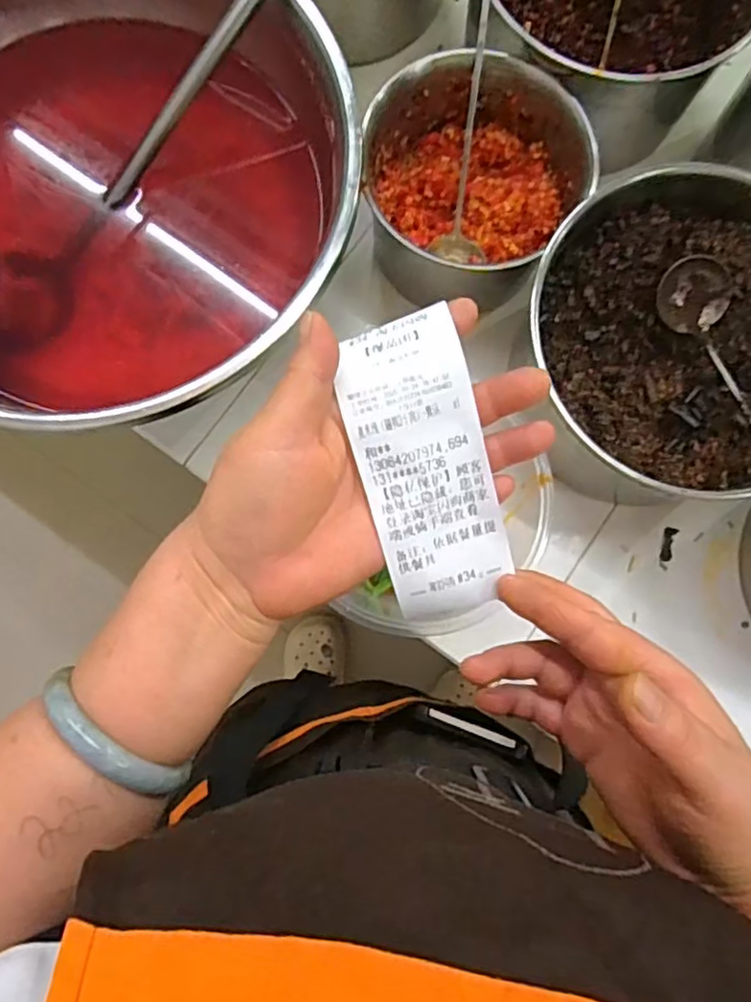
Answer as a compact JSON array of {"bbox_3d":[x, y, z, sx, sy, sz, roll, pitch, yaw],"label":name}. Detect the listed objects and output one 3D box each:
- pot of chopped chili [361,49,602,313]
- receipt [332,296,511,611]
[{"bbox_3d":[0.072,-0.236,0.499,0.145,0.106,0.145,0,84,-3],"label":"pot of chopped chili"},{"bbox_3d":[0.021,-0.012,0.292,0.054,0.020,0.131,-15,104,-5],"label":"receipt"}]

